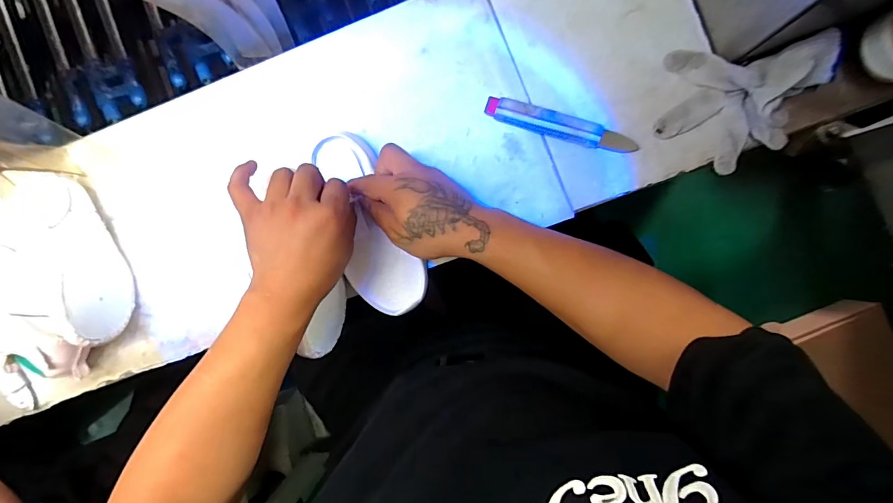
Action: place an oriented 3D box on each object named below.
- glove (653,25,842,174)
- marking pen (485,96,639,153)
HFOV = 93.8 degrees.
[{"bbox_3d":[0.308,-0.147,0.431,0.166,0.034,0.124,-3,91,5],"label":"glove"},{"bbox_3d":[0.123,-0.136,0.453,0.163,0.015,0.028,18,93,4],"label":"marking pen"}]

